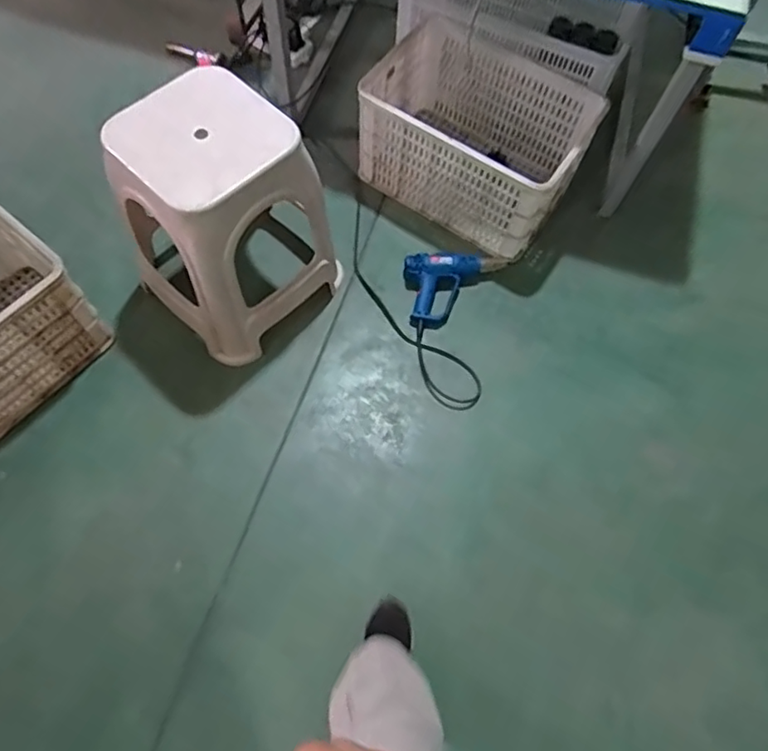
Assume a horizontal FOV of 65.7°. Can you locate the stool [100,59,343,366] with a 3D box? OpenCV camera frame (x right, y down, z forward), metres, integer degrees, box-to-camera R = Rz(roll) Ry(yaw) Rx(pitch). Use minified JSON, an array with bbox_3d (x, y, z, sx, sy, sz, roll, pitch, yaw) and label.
[{"bbox_3d":[-0.336,-0.317,1.278,0.338,0.467,0.354,42,70,14],"label":"stool"}]

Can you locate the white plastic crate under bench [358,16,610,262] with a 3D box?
[{"bbox_3d":[0.251,-0.640,1.586,0.544,0.268,0.444,31,68,10],"label":"white plastic crate under bench"}]

